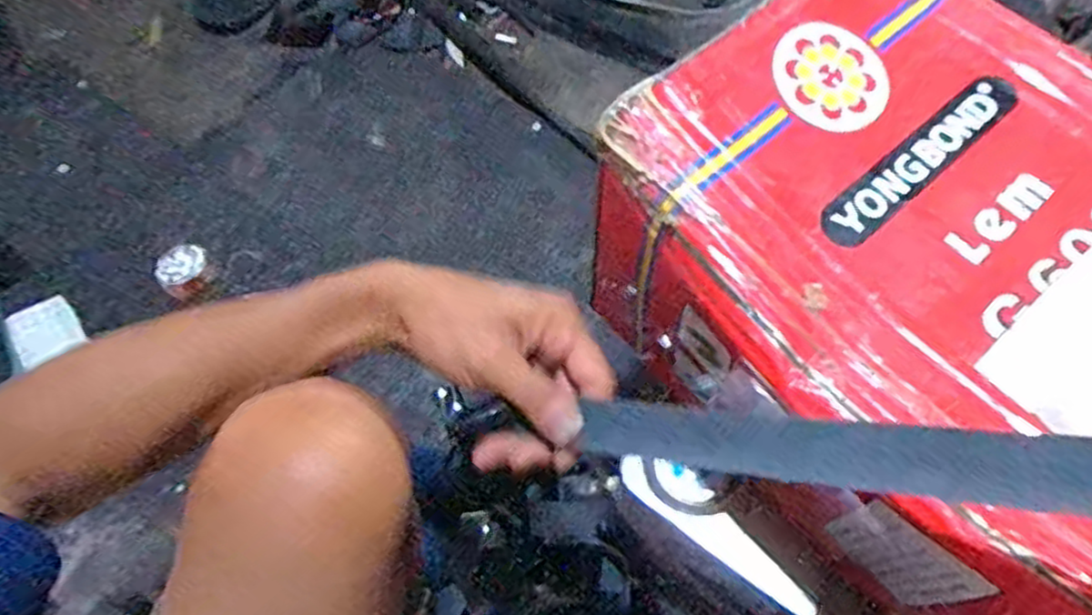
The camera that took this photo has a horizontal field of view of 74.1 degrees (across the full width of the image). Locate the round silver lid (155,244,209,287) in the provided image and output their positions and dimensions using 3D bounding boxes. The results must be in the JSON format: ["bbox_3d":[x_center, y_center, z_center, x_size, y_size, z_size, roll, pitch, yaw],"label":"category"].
[{"bbox_3d":[-0.365,-0.042,0.722,0.029,0.025,0.050,38,69,19],"label":"round silver lid"}]

